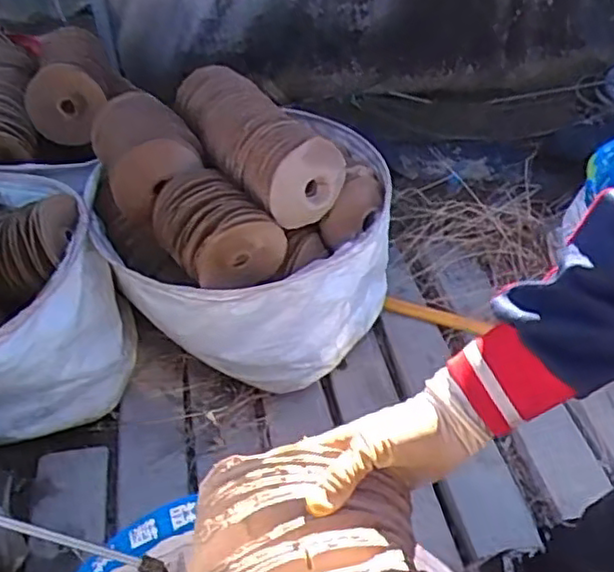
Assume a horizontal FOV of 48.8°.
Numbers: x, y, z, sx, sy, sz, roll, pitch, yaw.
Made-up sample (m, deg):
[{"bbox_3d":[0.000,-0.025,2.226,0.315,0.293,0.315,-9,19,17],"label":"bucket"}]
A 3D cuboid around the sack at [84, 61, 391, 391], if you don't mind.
[{"bbox_3d":[-0.121,-0.128,1.302,0.532,0.410,0.498,-13,41,-11],"label":"sack"}]

